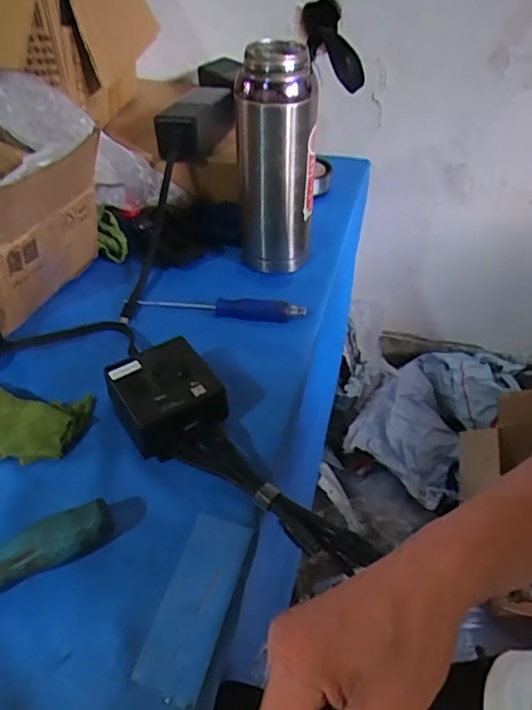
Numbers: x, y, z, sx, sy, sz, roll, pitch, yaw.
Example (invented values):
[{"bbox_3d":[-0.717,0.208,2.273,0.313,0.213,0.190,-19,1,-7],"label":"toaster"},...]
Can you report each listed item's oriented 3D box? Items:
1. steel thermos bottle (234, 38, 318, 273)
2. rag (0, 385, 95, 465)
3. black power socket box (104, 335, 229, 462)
[{"bbox_3d":[0.010,-0.197,0.578,0.076,0.216,0.060,-3,43,-2],"label":"steel thermos bottle"},{"bbox_3d":[-0.219,0.053,0.458,0.129,0.025,0.077,7,43,8],"label":"rag"},{"bbox_3d":[-0.081,0.038,0.450,0.075,0.048,0.084,-26,48,-24],"label":"black power socket box"}]

